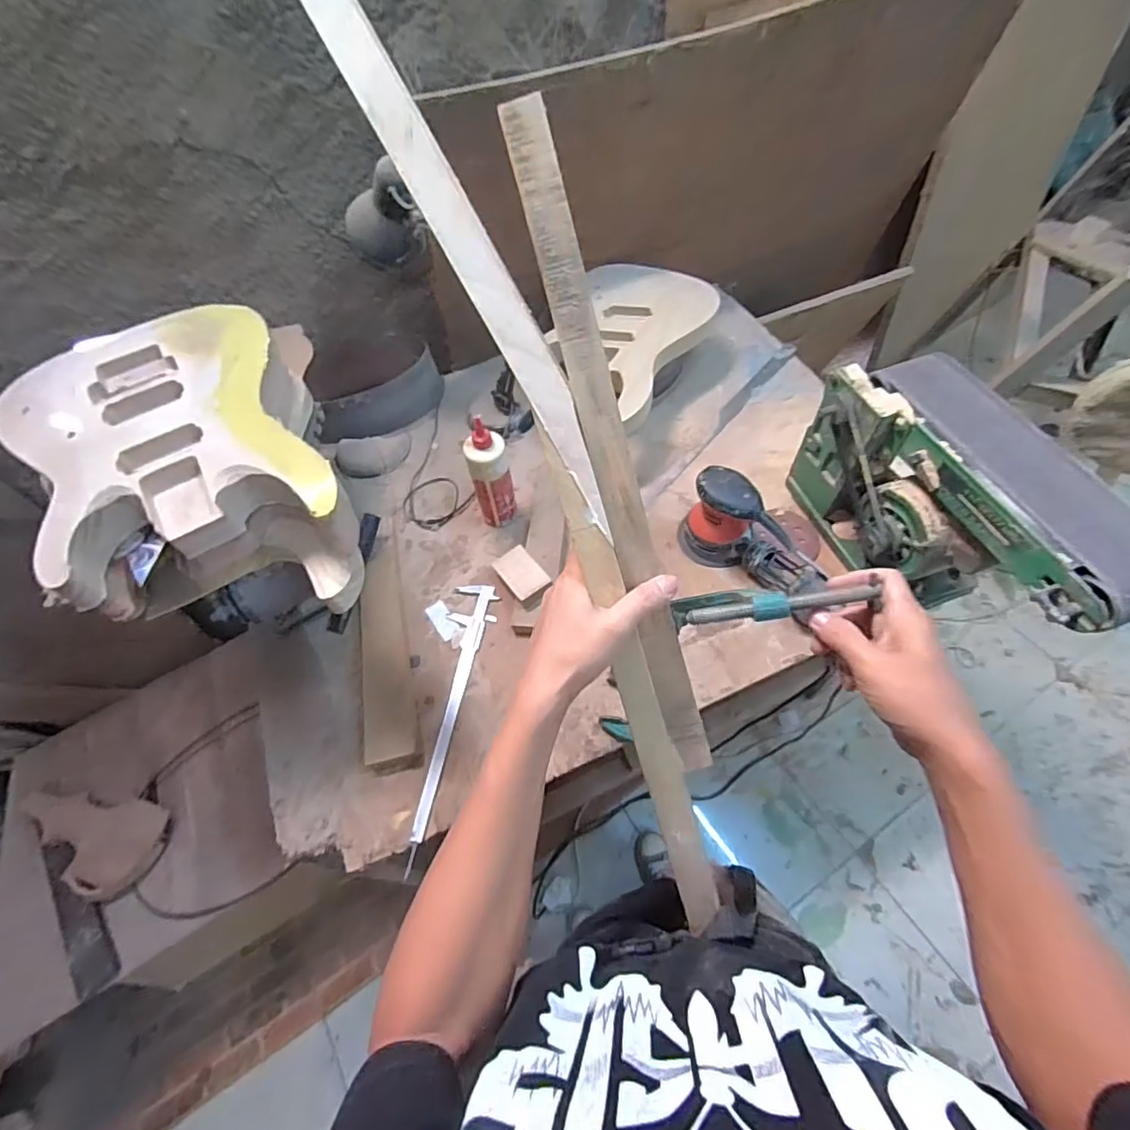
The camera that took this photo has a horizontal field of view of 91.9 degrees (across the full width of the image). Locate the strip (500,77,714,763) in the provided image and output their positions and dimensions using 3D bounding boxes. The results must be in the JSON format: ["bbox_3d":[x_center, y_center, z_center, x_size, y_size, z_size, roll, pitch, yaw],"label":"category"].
[{"bbox_3d":[0.041,-0.063,0.412,0.033,0.013,0.496,-18,103,-7],"label":"strip"}]

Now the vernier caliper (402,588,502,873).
[{"bbox_3d":[-0.170,0.219,0.821,0.069,0.014,0.419,4,59,6],"label":"vernier caliper"}]

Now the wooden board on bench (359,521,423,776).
[{"bbox_3d":[-0.292,0.113,0.880,0.070,0.035,0.424,-14,59,-4],"label":"wooden board on bench"}]

